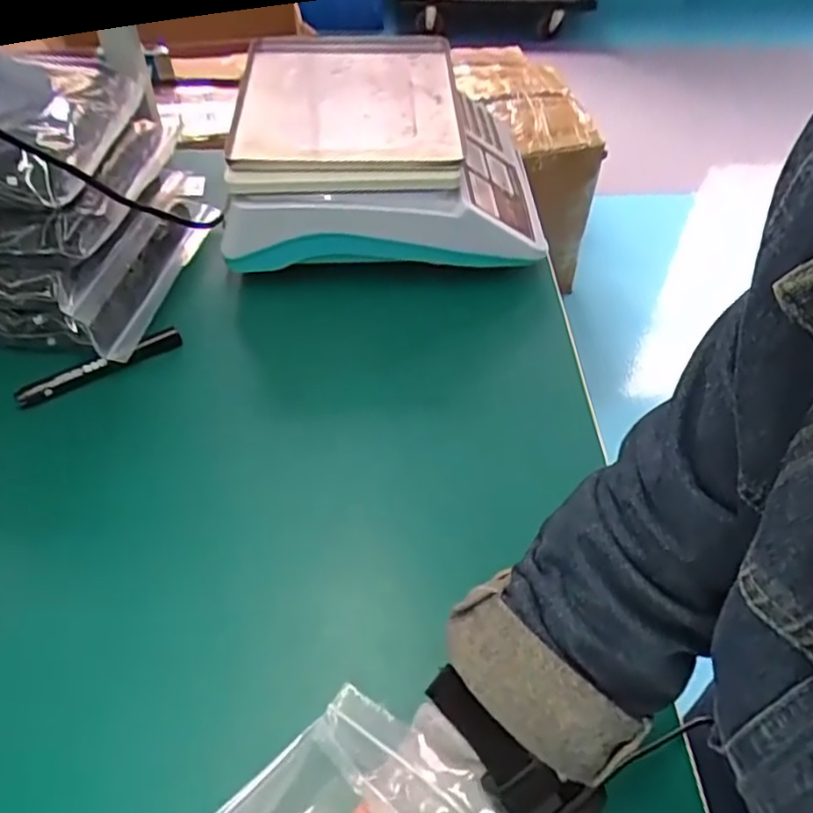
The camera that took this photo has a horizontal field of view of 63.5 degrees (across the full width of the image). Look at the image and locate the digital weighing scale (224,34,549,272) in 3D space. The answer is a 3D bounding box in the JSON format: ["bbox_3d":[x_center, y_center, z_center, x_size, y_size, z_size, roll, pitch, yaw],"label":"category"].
[{"bbox_3d":[-0.019,-0.266,0.682,0.286,0.114,0.286,0,50,-2],"label":"digital weighing scale"}]

